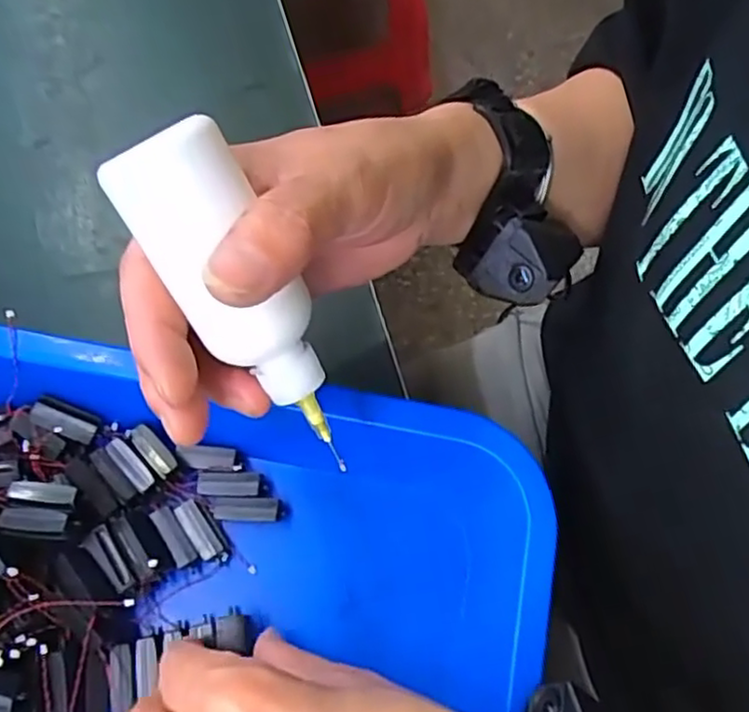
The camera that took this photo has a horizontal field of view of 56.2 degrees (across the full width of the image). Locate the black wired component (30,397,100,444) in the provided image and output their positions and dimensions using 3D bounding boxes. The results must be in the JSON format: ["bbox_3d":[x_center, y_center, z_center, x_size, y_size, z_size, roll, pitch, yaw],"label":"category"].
[{"bbox_3d":[-0.131,0.027,0.298,0.028,0.008,0.012,27,68,-14],"label":"black wired component"}]

